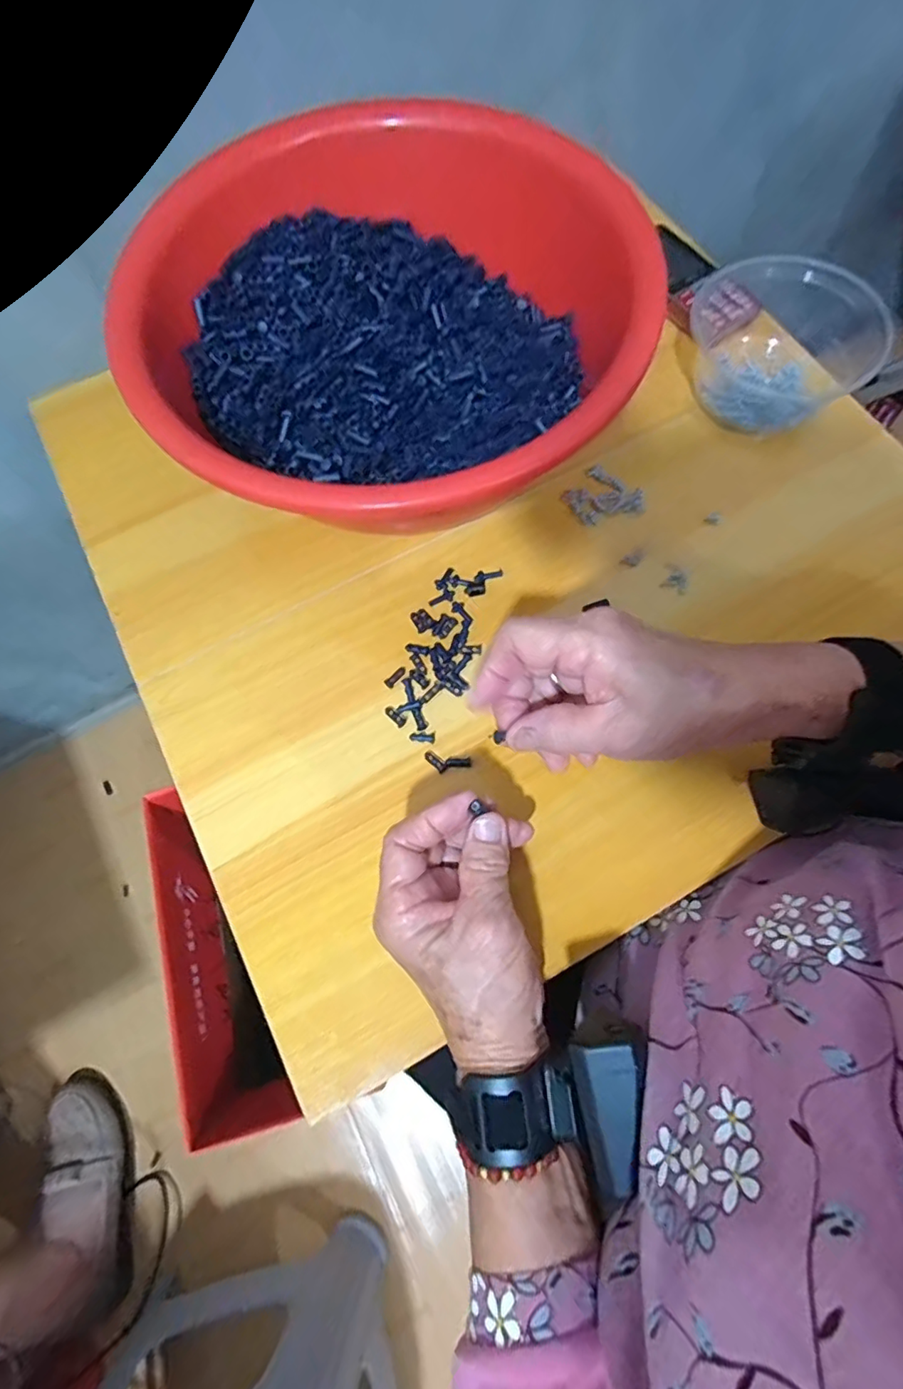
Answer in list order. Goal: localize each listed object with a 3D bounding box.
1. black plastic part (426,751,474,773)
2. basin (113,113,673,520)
[{"bbox_3d":[-0.003,0.046,0.367,0.031,0.004,0.013,10,75,3],"label":"black plastic part"},{"bbox_3d":[-0.042,-0.256,0.401,0.328,0.110,0.311,0,75,1],"label":"basin"}]

